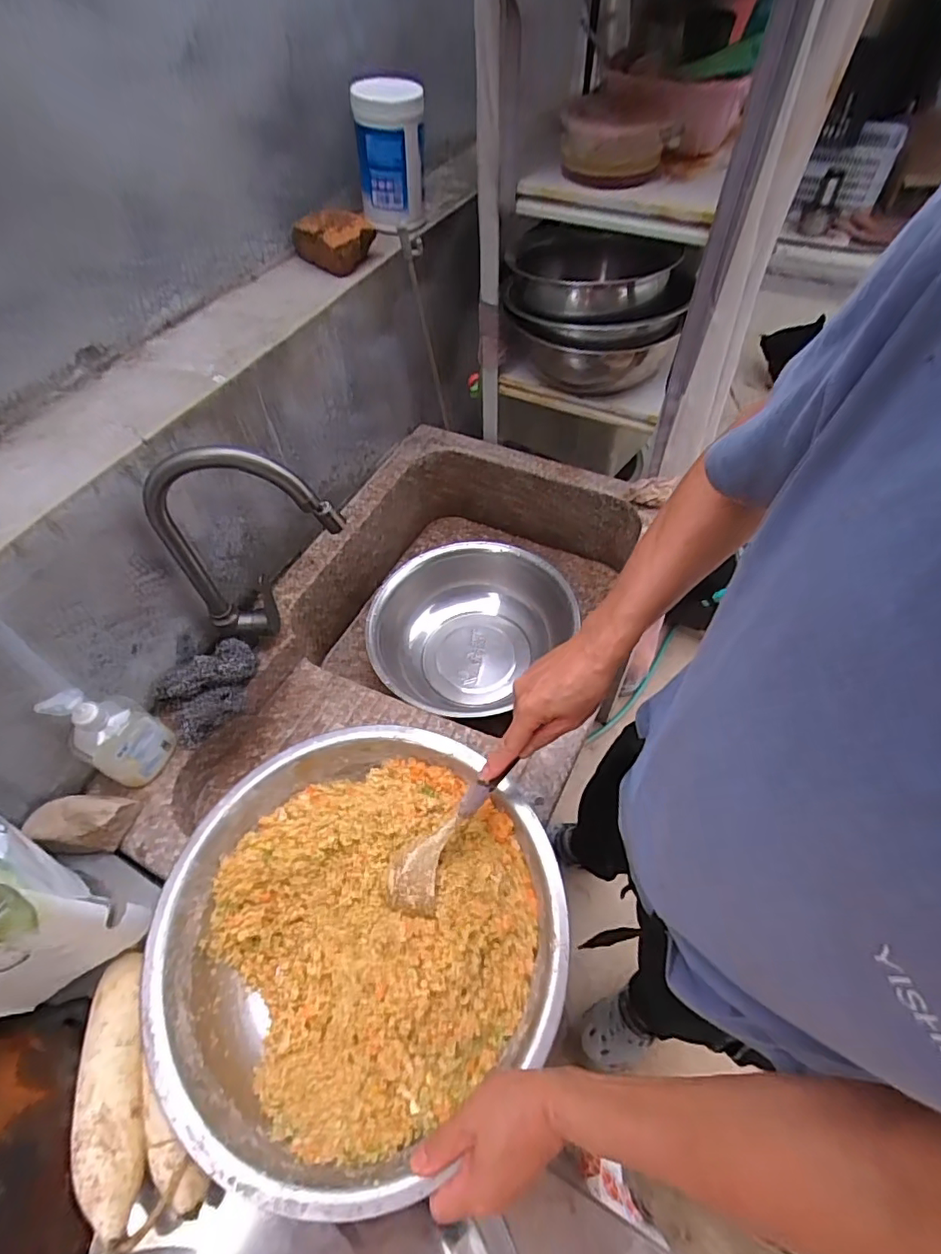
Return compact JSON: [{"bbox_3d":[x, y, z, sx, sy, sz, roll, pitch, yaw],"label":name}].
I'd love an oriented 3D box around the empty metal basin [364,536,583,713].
[{"bbox_3d":[-0.010,0.014,0.977,0.293,0.129,0.345,31,61,22],"label":"empty metal basin"}]

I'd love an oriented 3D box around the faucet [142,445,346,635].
[{"bbox_3d":[-0.266,-0.103,0.691,0.218,0.301,0.043,-7,54,-2],"label":"faucet"}]

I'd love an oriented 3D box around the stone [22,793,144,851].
[{"bbox_3d":[-0.464,0.230,0.663,0.101,0.053,0.064,-1,54,2],"label":"stone"}]

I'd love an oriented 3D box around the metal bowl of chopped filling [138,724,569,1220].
[{"bbox_3d":[-0.110,0.293,0.550,0.362,0.098,0.351,-1,54,2],"label":"metal bowl of chopped filling"}]

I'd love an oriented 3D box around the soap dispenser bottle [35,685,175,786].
[{"bbox_3d":[-0.432,0.126,0.671,0.062,0.159,0.083,27,60,20],"label":"soap dispenser bottle"}]

